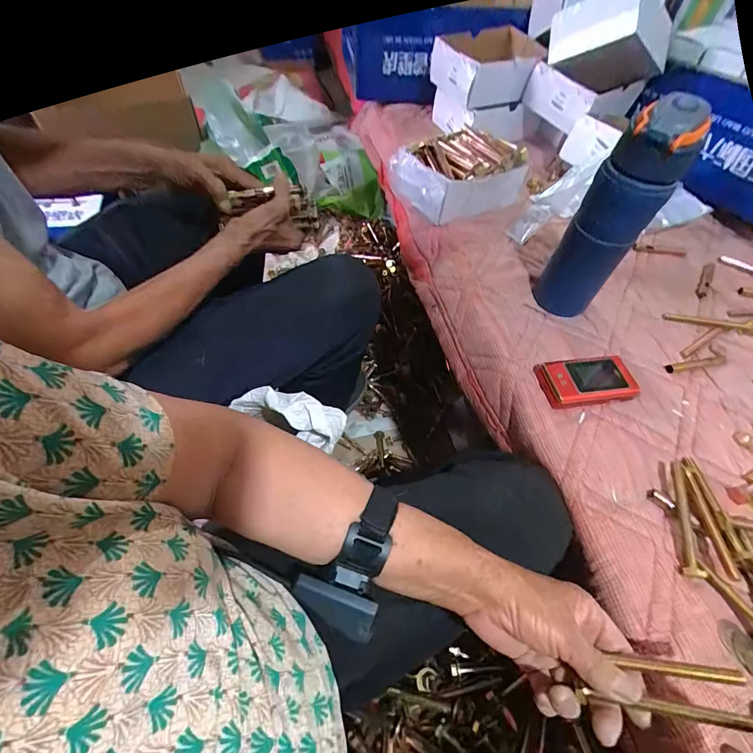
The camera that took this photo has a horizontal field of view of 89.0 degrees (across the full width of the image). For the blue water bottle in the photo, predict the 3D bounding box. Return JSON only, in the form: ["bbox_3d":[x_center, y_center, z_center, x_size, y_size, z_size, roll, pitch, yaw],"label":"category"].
[{"bbox_3d":[0.270,-0.178,0.448,0.076,0.234,0.066,33,58,17],"label":"blue water bottle"}]

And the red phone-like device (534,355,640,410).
[{"bbox_3d":[0.246,0.002,0.447,0.103,0.025,0.058,-6,55,-9],"label":"red phone-like device"}]

